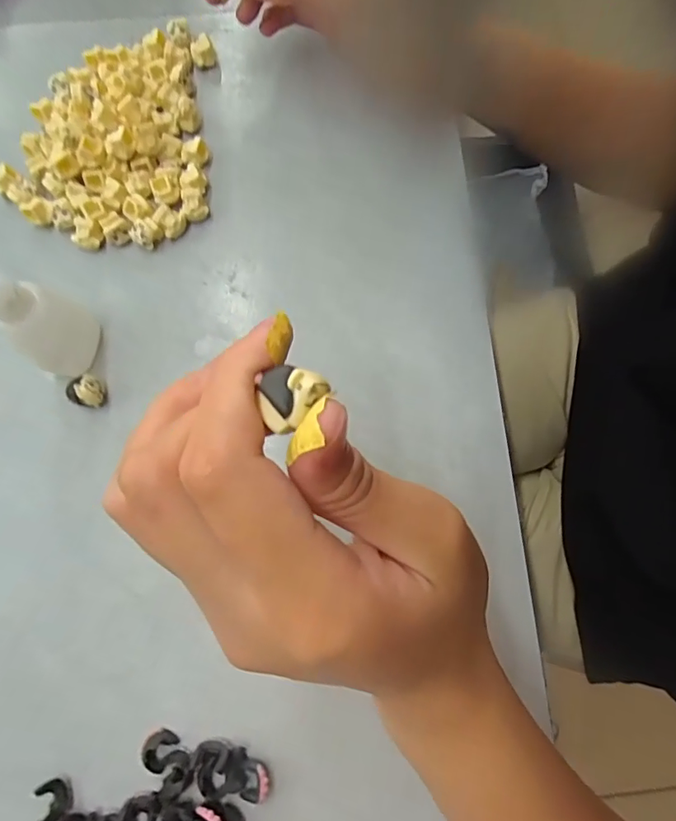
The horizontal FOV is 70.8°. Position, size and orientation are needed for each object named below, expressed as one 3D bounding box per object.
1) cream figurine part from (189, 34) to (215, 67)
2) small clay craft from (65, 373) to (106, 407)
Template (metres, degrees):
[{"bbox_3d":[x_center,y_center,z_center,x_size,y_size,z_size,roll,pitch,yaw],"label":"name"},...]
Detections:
[{"bbox_3d":[-0.083,-0.221,0.292,0.014,0.015,0.011,-18,78,-4],"label":"cream figurine part"},{"bbox_3d":[-0.126,-0.009,0.243,0.015,0.018,0.016,0,77,0],"label":"small clay craft"}]

